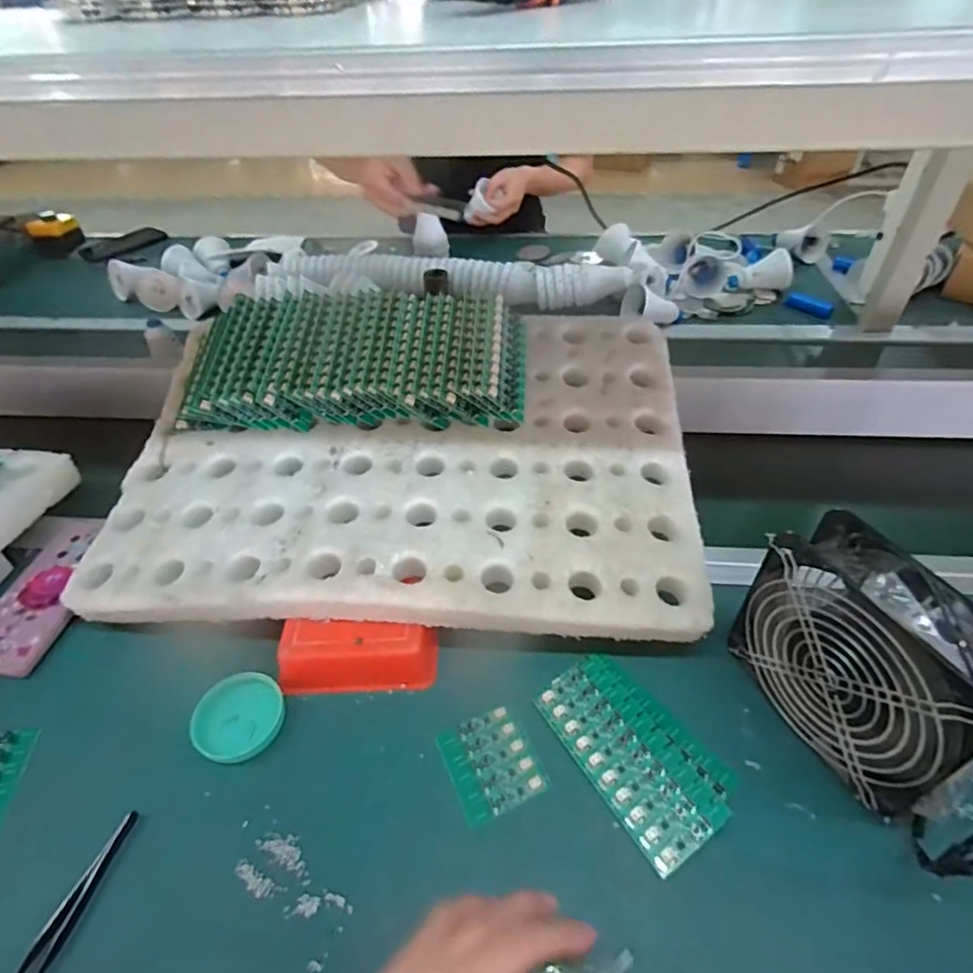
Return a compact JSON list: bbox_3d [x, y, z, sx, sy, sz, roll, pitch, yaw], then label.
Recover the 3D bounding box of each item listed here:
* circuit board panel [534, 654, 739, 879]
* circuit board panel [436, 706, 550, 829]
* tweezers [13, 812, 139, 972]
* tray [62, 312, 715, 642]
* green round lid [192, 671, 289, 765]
[{"bbox_3d":[0.107,0.188,0.411,0.081,0.011,0.140,-25,48,-23],"label":"circuit board panel"},{"bbox_3d":[0.003,0.200,0.410,0.060,0.005,0.068,-19,46,-18],"label":"circuit board panel"},{"bbox_3d":[-0.260,0.264,0.351,0.016,0.006,0.111,8,44,11],"label":"tweezers"},{"bbox_3d":[-0.086,-0.033,0.551,0.546,0.034,0.355,0,53,4],"label":"tray"},{"bbox_3d":[-0.192,0.178,0.437,0.064,0.010,0.065,-1,43,1],"label":"green round lid"}]

